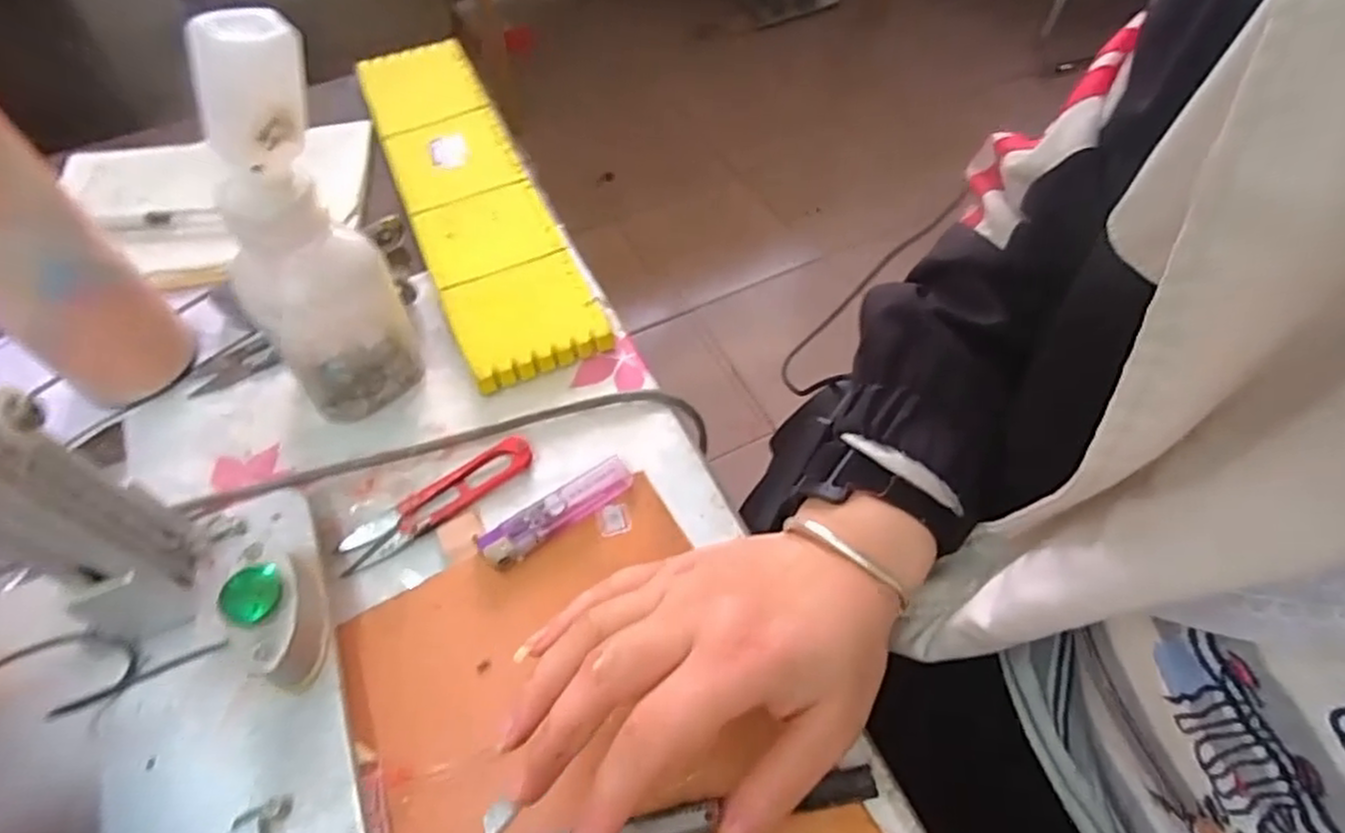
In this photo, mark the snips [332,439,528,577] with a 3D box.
[{"bbox_3d":[-0.115,0.041,0.344,0.099,0.010,0.023,-31,60,-18],"label":"snips"}]

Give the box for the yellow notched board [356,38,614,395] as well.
[{"bbox_3d":[-0.138,-0.155,0.466,0.080,0.015,0.333,-22,58,-13],"label":"yellow notched board"}]

